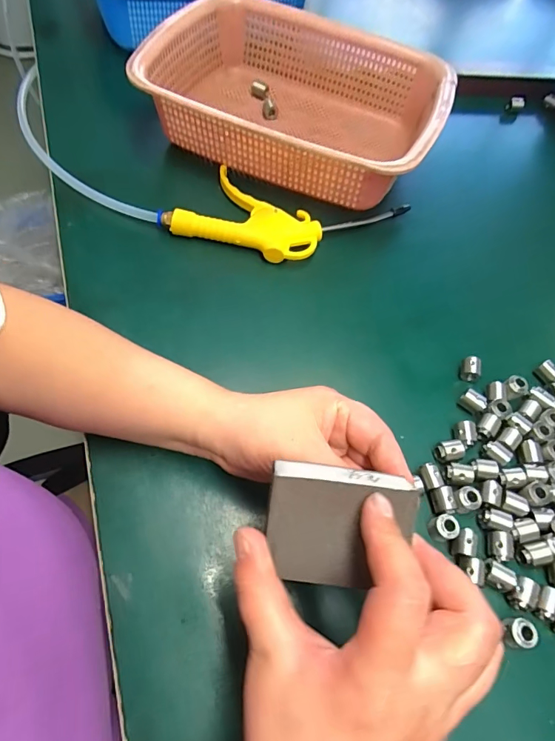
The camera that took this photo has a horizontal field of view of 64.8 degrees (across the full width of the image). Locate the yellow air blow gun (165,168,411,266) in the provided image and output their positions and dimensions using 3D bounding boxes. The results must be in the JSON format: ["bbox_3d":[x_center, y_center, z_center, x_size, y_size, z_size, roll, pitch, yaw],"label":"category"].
[{"bbox_3d":[0.010,-0.146,0.420,0.213,0.022,0.101,15,62,4],"label":"yellow air blow gun"}]

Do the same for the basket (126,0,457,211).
[{"bbox_3d":[0.022,-0.279,0.460,0.288,0.078,0.219,23,63,8],"label":"basket"}]

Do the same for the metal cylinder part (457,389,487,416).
[{"bbox_3d":[0.156,0.025,0.348,0.013,0.014,0.018,-37,70,-21],"label":"metal cylinder part"}]

